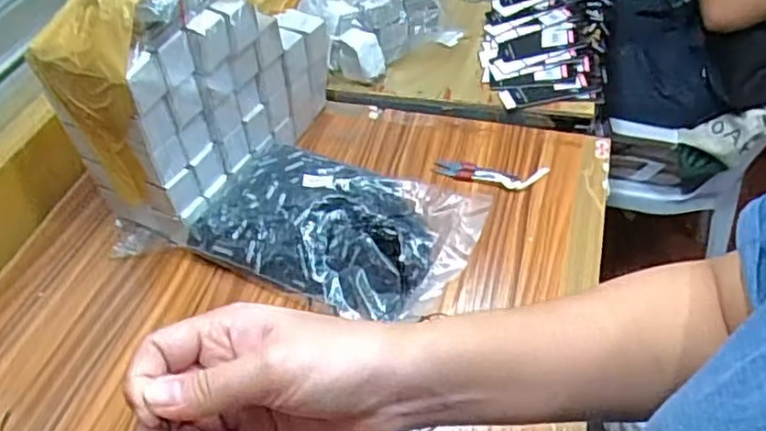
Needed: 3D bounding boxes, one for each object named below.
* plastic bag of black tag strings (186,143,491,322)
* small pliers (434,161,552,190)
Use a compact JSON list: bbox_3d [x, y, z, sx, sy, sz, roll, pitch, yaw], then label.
[{"bbox_3d":[-0.049,0.014,0.673,0.282,0.063,0.168,12,48,16],"label":"plastic bag of black tag strings"},{"bbox_3d":[0.124,-0.046,0.753,0.130,0.021,0.038,6,47,10],"label":"small pliers"}]

